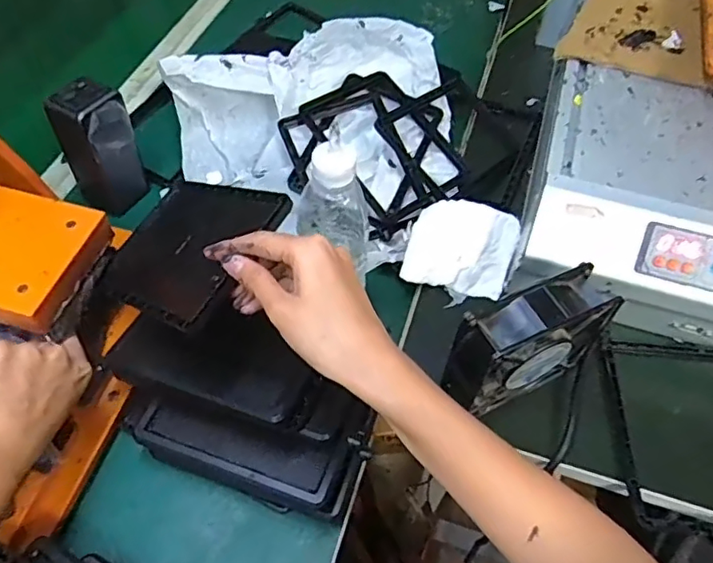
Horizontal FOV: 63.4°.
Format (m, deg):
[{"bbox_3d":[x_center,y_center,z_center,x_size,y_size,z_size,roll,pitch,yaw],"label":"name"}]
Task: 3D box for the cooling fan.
[{"bbox_3d":[0.136,0.050,0.460,0.125,0.110,0.046,-22,59,-18],"label":"cooling fan"}]

